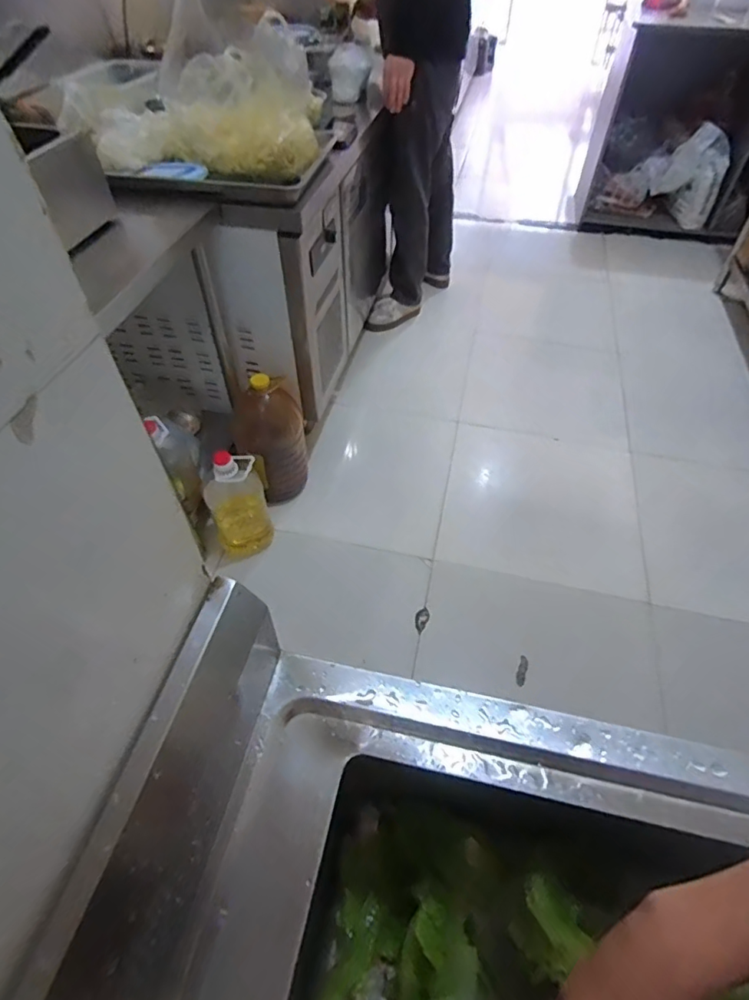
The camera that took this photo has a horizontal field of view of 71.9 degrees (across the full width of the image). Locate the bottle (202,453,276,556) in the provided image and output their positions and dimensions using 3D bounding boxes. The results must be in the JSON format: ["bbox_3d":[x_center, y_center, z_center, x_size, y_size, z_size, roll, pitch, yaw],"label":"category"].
[{"bbox_3d":[-0.385,0.006,1.453,0.160,0.344,0.145,-16,53,-14],"label":"bottle"}]

